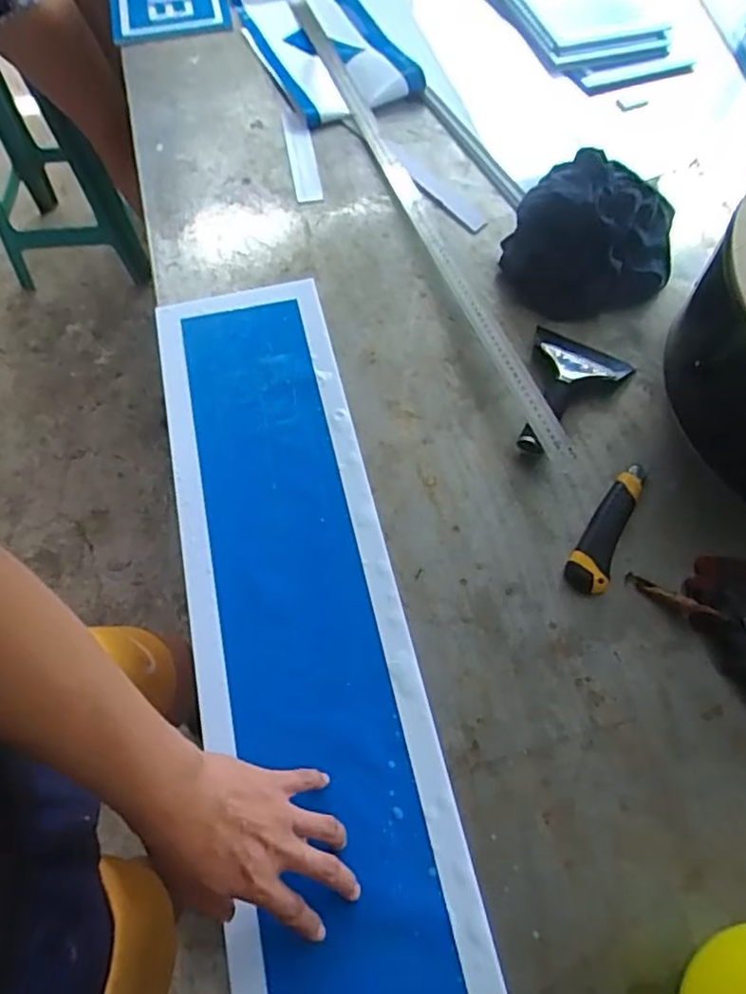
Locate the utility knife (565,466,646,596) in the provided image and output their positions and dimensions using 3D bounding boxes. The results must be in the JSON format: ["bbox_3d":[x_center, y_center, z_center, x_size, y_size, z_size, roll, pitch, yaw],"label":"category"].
[{"bbox_3d":[0.236,0.029,0.653,0.040,0.018,0.150,25,65,12],"label":"utility knife"}]

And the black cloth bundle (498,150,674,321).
[{"bbox_3d":[0.277,-0.339,0.806,0.223,0.097,0.194,-8,63,-5],"label":"black cloth bundle"}]

